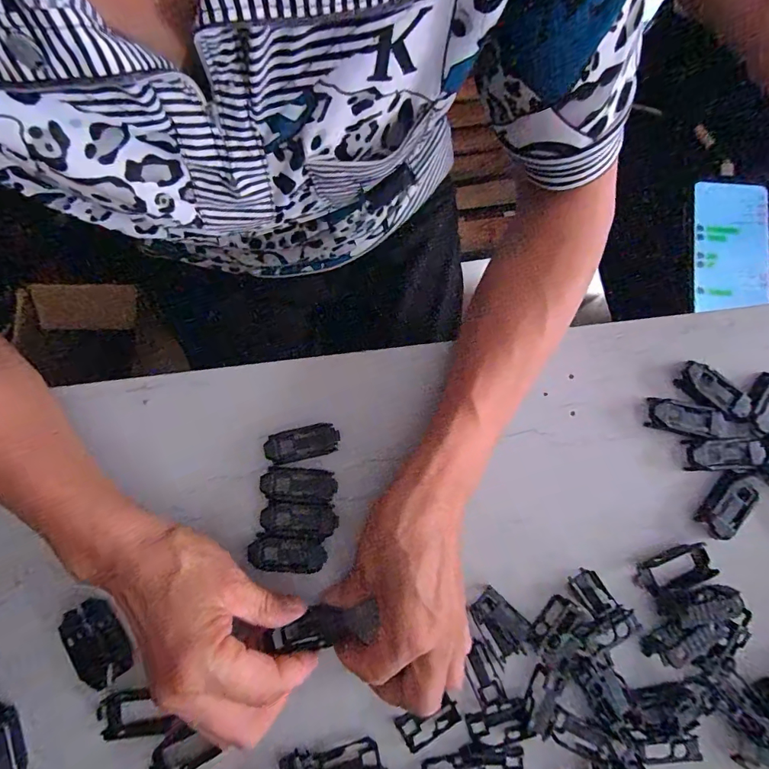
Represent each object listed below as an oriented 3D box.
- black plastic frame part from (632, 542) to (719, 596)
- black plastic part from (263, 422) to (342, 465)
[{"bbox_3d":[0.197,0.127,0.293,0.052,0.005,0.023,-18,81,-4],"label":"black plastic frame part"},{"bbox_3d":[-0.057,0.042,0.303,0.050,0.018,0.021,-13,80,-3],"label":"black plastic part"}]

